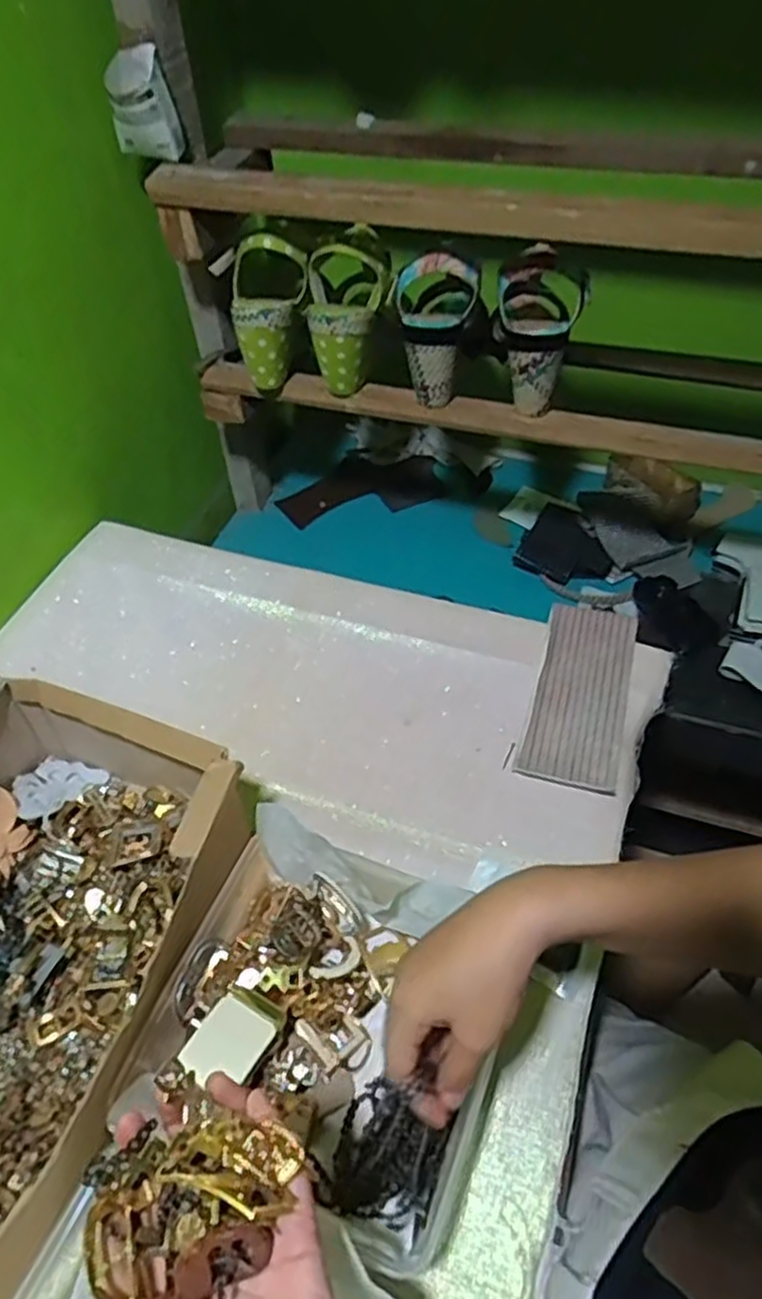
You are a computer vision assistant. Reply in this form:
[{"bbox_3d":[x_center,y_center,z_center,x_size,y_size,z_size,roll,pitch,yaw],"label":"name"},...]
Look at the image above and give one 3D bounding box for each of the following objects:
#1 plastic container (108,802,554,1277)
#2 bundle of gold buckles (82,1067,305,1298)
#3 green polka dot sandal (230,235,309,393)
[{"bbox_3d":[-0.030,0.231,0.469,0.210,0.073,0.206,20,54,16],"label":"plastic container"},{"bbox_3d":[-0.079,0.219,0.296,0.071,0.023,0.068,23,55,19],"label":"bundle of gold buckles"},{"bbox_3d":[-0.123,-0.340,0.757,0.073,0.147,0.065,18,34,15],"label":"green polka dot sandal"}]

